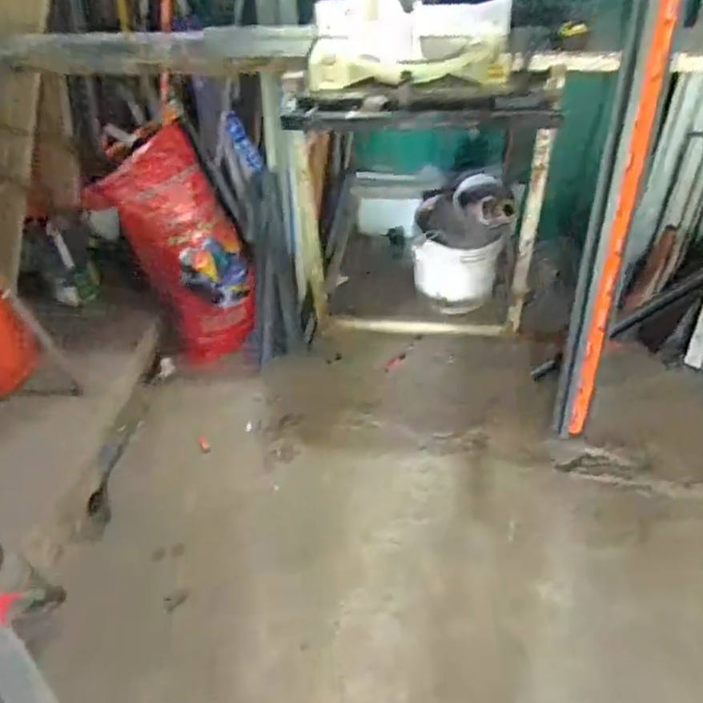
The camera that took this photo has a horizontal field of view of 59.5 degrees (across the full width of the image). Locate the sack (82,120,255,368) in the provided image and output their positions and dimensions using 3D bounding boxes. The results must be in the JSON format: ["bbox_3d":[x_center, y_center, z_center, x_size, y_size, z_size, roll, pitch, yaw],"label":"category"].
[{"bbox_3d":[-0.513,-0.314,1.901,0.319,0.650,0.326,-30,27,-22],"label":"sack"}]

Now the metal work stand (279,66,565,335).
[{"bbox_3d":[0.171,-0.439,1.818,0.650,0.877,0.476,-4,48,0],"label":"metal work stand"}]

